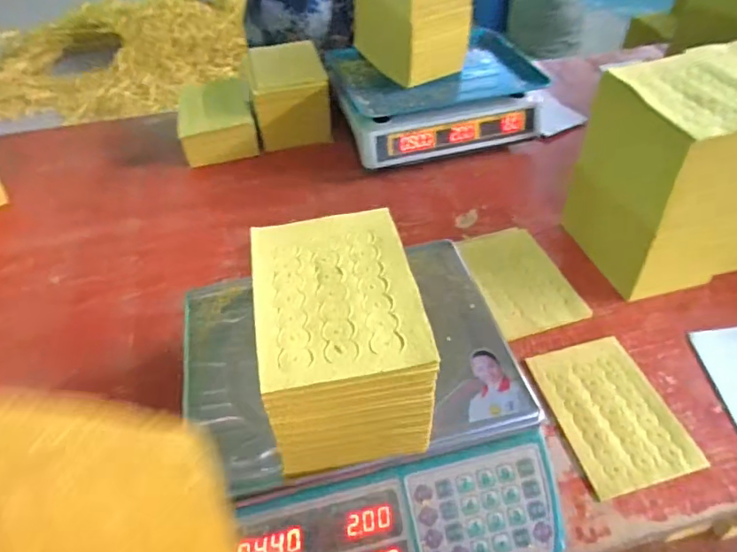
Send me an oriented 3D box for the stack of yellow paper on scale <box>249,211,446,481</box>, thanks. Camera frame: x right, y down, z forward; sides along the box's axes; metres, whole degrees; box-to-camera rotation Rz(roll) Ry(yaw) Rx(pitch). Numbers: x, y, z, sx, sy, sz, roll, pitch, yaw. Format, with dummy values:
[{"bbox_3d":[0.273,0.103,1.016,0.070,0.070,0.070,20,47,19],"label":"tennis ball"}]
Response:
[{"bbox_3d":[-0.024,0.048,0.403,0.117,0.104,0.167,-8,48,-7],"label":"stack of yellow paper on scale"}]

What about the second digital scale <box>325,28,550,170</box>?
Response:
[{"bbox_3d":[0.125,-0.307,0.863,0.358,0.104,0.228,-15,49,-13],"label":"second digital scale"}]

